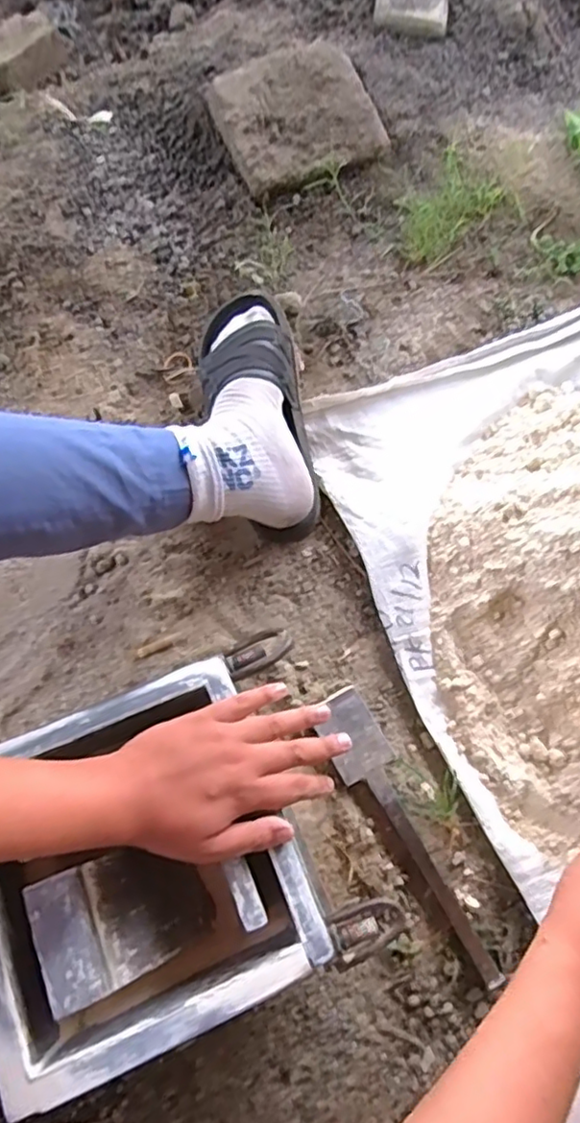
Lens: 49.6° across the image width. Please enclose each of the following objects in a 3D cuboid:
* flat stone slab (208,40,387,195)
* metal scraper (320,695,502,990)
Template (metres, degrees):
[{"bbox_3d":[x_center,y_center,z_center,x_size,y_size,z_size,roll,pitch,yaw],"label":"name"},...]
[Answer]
[{"bbox_3d":[0.005,-0.606,0.859,0.197,0.053,0.227,-21,72,-8],"label":"flat stone slab"},{"bbox_3d":[0.107,0.254,0.589,0.052,0.014,0.279,-26,72,-9],"label":"metal scraper"}]

